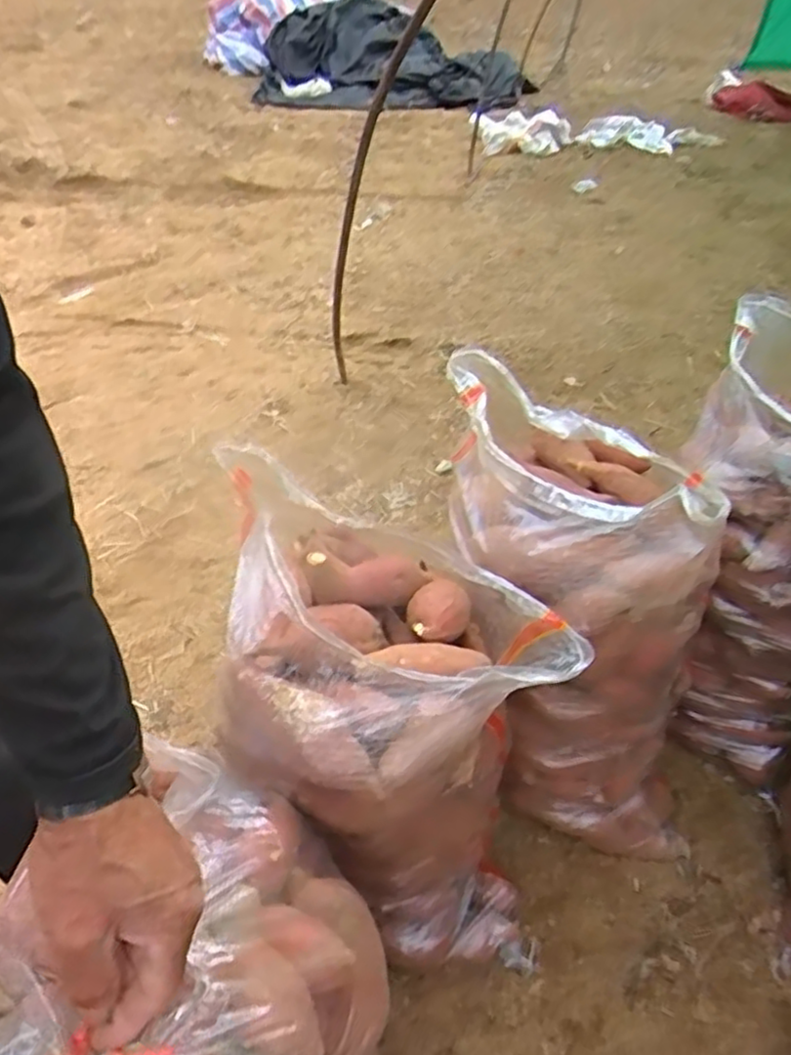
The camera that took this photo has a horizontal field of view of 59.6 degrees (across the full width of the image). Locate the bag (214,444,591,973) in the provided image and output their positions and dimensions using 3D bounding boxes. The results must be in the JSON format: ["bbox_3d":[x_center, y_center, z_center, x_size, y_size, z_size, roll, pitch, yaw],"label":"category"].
[{"bbox_3d":[-0.028,0.255,0.777,0.260,0.598,0.348,-18,45,-18],"label":"bag"}]

